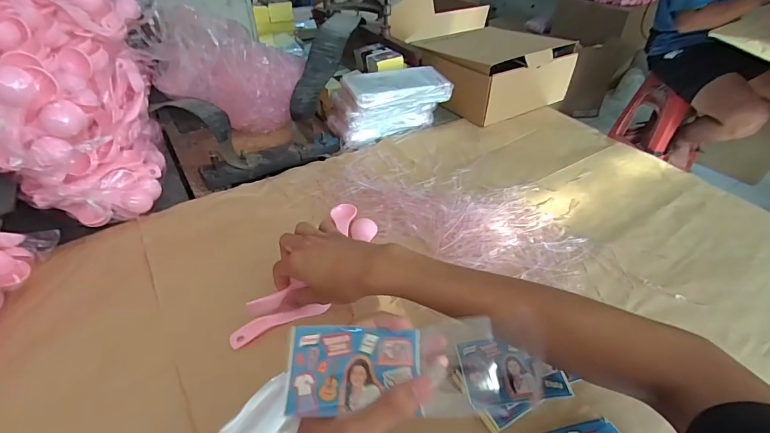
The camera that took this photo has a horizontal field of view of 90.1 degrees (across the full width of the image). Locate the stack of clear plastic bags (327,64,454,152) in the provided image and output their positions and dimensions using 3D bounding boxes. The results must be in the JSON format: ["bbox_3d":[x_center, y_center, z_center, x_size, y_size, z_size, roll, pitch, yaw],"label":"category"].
[{"bbox_3d":[0.003,-0.217,0.728,0.214,0.097,0.115,-17,44,-19],"label":"stack of clear plastic bags"}]

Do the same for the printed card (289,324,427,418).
[{"bbox_3d":[-0.021,0.107,0.269,0.091,0.006,0.056,3,60,-7],"label":"printed card"}]

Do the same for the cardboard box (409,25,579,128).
[{"bbox_3d":[0.220,-0.315,0.827,0.274,0.107,0.236,-24,46,-25],"label":"cardboard box"}]

